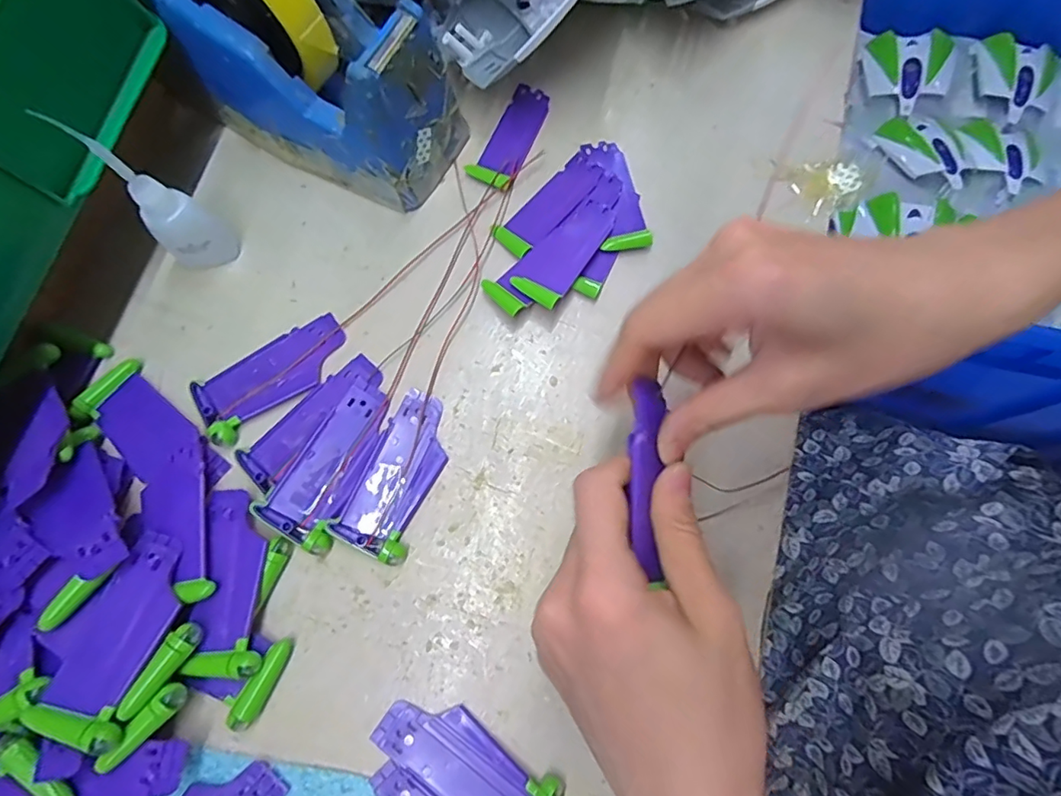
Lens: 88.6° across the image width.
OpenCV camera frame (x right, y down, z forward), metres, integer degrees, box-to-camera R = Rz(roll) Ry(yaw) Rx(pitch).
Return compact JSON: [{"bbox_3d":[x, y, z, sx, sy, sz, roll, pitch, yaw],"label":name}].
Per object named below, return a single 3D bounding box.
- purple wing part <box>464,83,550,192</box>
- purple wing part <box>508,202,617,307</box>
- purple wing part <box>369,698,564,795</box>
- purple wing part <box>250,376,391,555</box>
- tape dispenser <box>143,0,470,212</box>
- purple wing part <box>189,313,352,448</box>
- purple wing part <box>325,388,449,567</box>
[{"bbox_3d":[-0.011,-0.171,0.353,0.031,0.004,0.078,28,78,7],"label":"purple wing part"},{"bbox_3d":[0.020,-0.089,0.327,0.033,0.014,0.076,33,78,8],"label":"purple wing part"},{"bbox_3d":[-0.032,0.178,0.262,0.088,0.012,0.040,36,79,8],"label":"purple wing part"},{"bbox_3d":[-0.105,0.035,0.296,0.040,0.012,0.089,32,78,7],"label":"purple wing part"},{"bbox_3d":[-0.138,-0.199,0.303,0.182,0.117,0.077,32,78,7],"label":"tape dispenser"},{"bbox_3d":[-0.147,-0.013,0.312,0.088,0.007,0.040,-32,78,-8],"label":"purple wing part"},{"bbox_3d":[-0.071,0.042,0.299,0.040,0.010,0.088,25,77,6],"label":"purple wing part"}]

